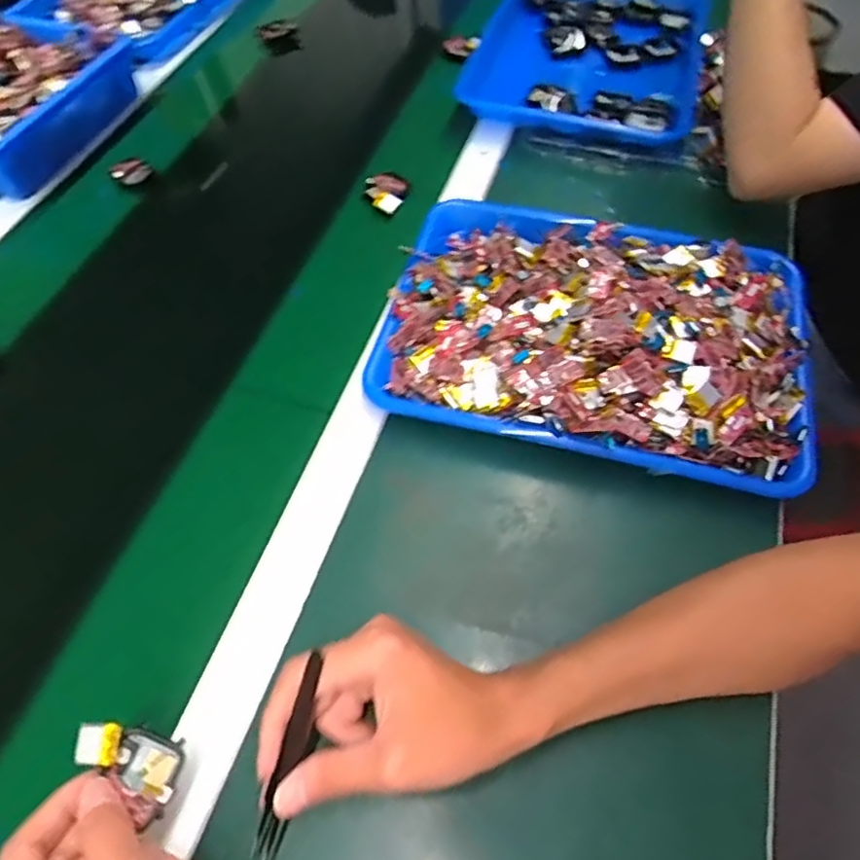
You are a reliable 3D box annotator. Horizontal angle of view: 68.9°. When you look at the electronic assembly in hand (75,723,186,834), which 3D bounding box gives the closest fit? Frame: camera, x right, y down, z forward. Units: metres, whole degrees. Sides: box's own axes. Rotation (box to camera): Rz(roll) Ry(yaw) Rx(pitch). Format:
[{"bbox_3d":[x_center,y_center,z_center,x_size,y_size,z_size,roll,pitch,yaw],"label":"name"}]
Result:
[{"bbox_3d":[-0.153,0.171,0.326,0.056,0.024,0.032,29,64,18],"label":"electronic assembly in hand"}]

